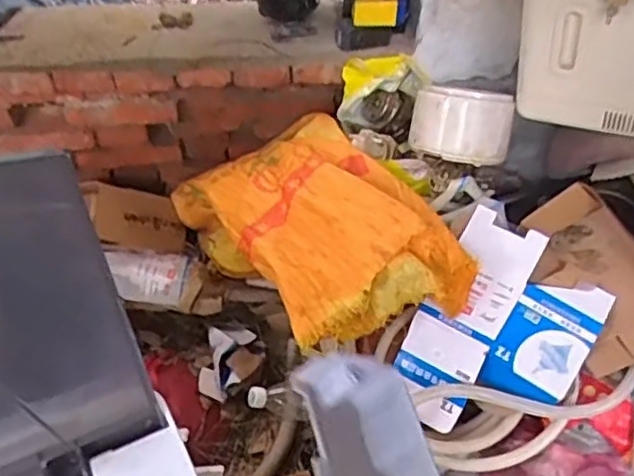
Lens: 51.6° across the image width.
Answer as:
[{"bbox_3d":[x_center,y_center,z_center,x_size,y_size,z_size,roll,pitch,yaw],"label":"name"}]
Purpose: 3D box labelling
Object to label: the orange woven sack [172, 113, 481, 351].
[{"bbox_3d":[-0.027,-0.020,1.247,0.373,0.156,0.603,-50,58,7],"label":"orange woven sack"}]

